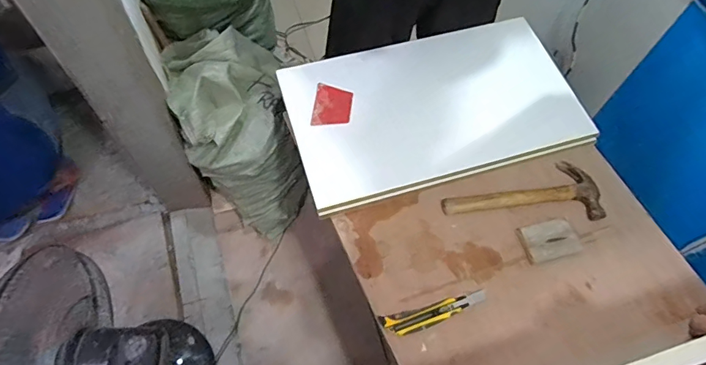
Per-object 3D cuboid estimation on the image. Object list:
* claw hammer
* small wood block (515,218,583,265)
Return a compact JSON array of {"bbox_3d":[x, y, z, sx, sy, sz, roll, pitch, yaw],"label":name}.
[{"bbox_3d":[0.352,0.020,0.959,0.326,0.025,0.125,-2,62,-4],"label":"claw hammer"},{"bbox_3d":[0.396,0.113,0.912,0.117,0.018,0.075,-13,64,-10],"label":"small wood block"}]

